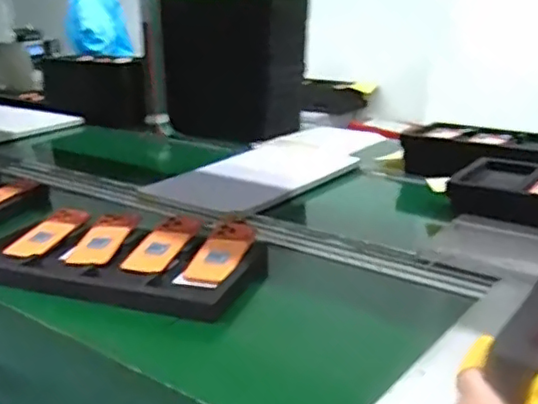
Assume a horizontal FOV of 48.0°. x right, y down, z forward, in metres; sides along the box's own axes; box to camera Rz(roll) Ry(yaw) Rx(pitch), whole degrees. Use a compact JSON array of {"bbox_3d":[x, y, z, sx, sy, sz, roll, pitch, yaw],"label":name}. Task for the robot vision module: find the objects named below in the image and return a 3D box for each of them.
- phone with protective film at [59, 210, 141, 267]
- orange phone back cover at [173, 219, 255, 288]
[{"bbox_3d":[-0.292,0.063,1.068,0.087,0.013,0.159,9,36,18],"label":"phone with protective film"},{"bbox_3d":[-0.077,0.080,0.997,0.083,0.018,0.193,6,32,21],"label":"orange phone back cover"}]

